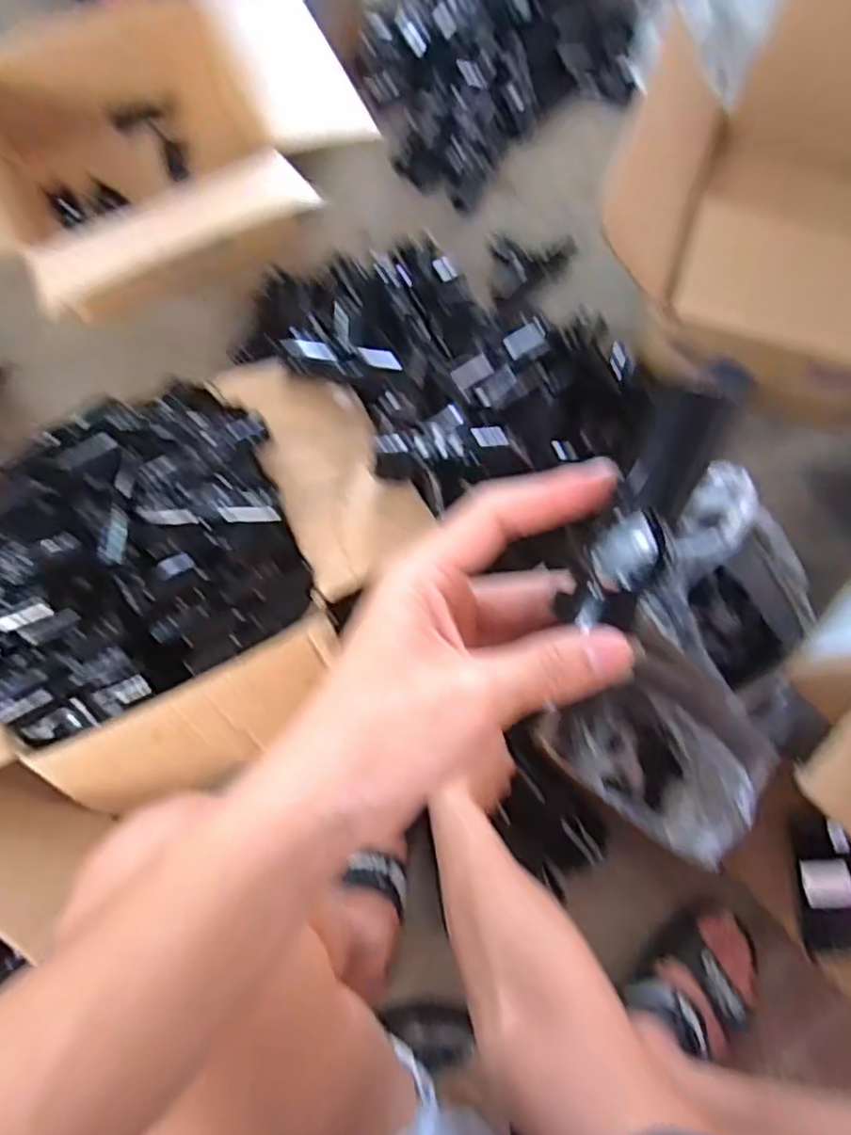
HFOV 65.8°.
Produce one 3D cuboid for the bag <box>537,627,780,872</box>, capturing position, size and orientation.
[{"bbox_3d":[0.238,0.191,0.708,0.193,0.137,0.159,40,79,7],"label":"bag"}]

